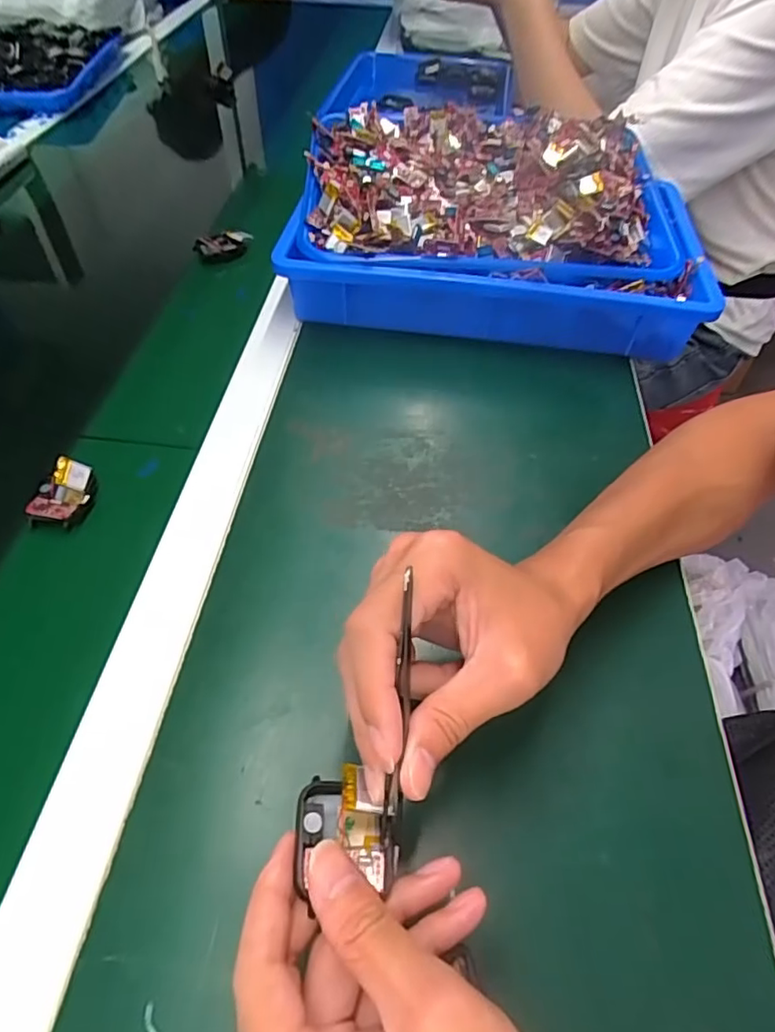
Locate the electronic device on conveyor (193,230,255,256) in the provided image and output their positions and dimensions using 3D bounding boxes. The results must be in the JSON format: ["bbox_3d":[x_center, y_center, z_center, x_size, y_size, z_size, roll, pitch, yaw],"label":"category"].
[{"bbox_3d":[-0.173,-0.285,0.612,0.060,0.021,0.022,-6,52,-6],"label":"electronic device on conveyor"}]

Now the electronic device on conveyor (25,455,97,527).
[{"bbox_3d":[-0.219,-0.017,0.390,0.034,0.022,0.045,1,52,-1],"label":"electronic device on conveyor"}]

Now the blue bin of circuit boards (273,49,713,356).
[{"bbox_3d":[0.106,-0.302,0.562,0.371,0.130,0.302,5,52,2],"label":"blue bin of circuit boards"}]

